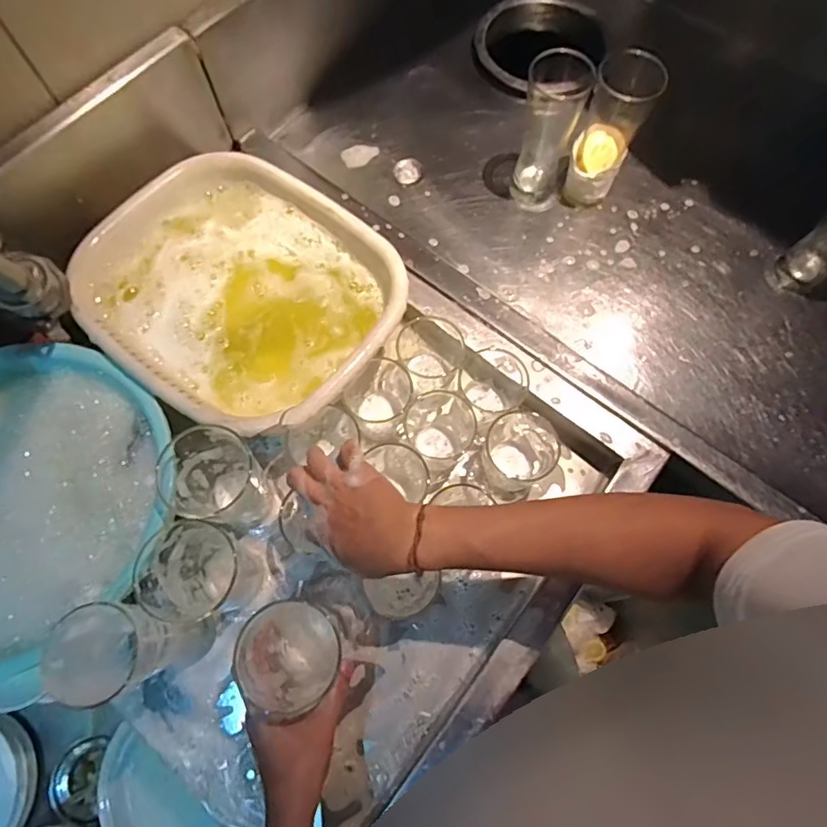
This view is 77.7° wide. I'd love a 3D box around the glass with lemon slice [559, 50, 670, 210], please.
[{"bbox_3d":[0.250,-0.360,0.650,0.071,0.191,0.090,23,73,10],"label":"glass with lemon slice"}]

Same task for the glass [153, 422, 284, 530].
[{"bbox_3d":[-0.200,0.073,0.543,0.087,0.126,0.081,-1,71,2],"label":"glass"}]

